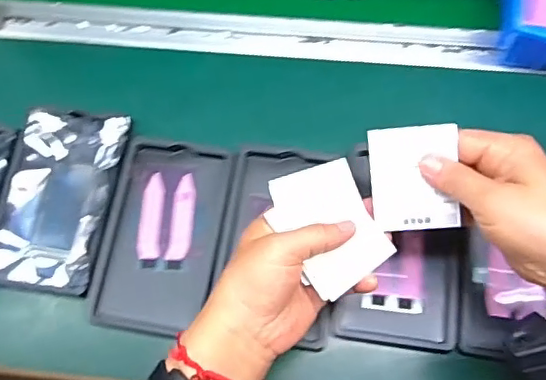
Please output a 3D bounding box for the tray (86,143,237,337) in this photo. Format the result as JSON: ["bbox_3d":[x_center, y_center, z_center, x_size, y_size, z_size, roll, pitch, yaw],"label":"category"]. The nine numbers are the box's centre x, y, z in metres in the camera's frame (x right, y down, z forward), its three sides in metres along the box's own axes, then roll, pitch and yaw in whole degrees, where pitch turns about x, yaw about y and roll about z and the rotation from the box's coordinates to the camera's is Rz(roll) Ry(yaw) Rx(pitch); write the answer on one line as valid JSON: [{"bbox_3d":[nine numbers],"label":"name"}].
[{"bbox_3d":[-0.090,0.038,0.471,0.092,0.022,0.155,10,71,6],"label":"tray"}]

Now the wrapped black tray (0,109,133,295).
[{"bbox_3d":[-0.182,0.005,0.475,0.093,0.013,0.153,9,71,5],"label":"wrapped black tray"}]

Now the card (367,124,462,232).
[{"bbox_3d":[0.094,-0.007,0.374,0.055,0.004,0.068,-4,95,8],"label":"card"}]

